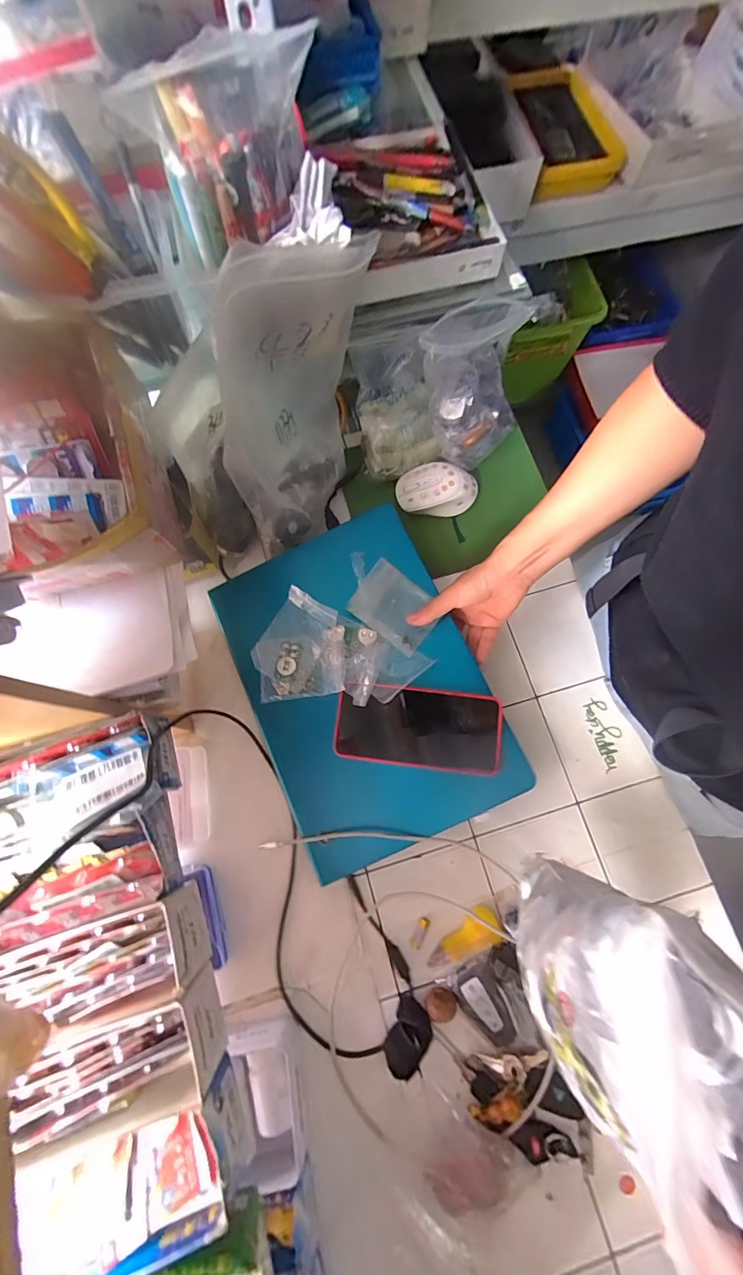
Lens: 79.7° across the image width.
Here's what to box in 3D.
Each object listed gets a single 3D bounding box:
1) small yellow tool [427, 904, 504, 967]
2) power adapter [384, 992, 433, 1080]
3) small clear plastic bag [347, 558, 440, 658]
[{"bbox_3d":[0.092,0.302,0.443,0.080,0.019,0.031,-29,78,-9],"label":"small yellow tool"},{"bbox_3d":[0.034,0.375,0.414,0.032,0.025,0.058,22,76,4],"label":"power adapter"},{"bbox_3d":[0.025,-0.033,0.476,0.089,0.005,0.066,39,85,5],"label":"small clear plastic bag"}]

